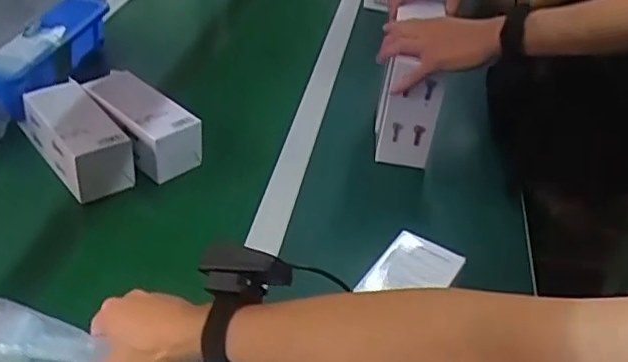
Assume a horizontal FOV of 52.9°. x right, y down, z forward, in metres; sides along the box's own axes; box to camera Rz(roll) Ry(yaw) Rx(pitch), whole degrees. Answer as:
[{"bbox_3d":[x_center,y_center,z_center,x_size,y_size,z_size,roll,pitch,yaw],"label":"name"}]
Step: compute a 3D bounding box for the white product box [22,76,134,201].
[{"bbox_3d":[-0.288,-0.056,0.768,0.074,0.086,0.174,-22,45,-34],"label":"white product box"}]

